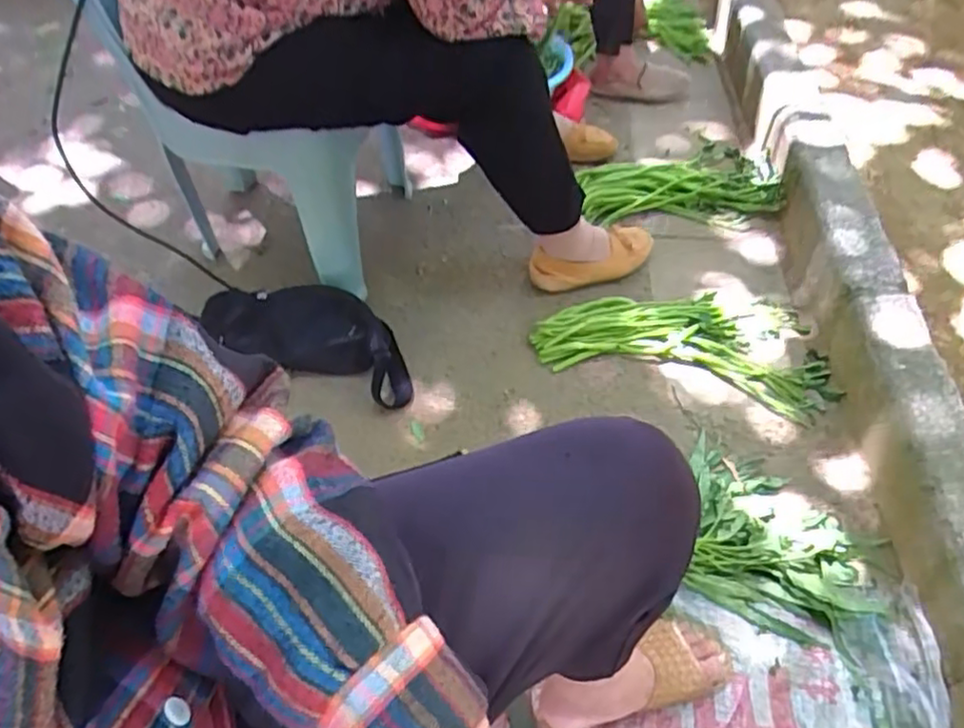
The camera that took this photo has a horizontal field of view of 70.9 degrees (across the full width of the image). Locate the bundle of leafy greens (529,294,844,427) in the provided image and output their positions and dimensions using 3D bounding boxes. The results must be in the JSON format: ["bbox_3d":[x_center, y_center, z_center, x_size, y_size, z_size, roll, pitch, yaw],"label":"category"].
[{"bbox_3d":[0.320,-0.052,1.077,0.446,0.047,0.215,10,52,9],"label":"bundle of leafy greens"}]

